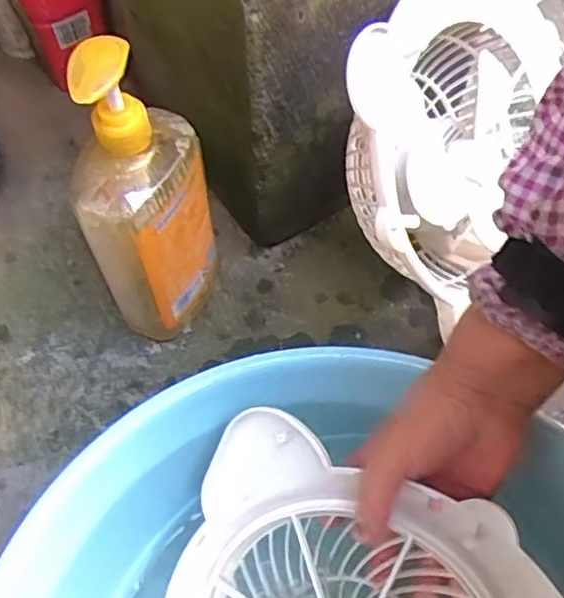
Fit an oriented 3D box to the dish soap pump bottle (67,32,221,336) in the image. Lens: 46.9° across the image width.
[{"bbox_3d":[-0.102,-0.068,0.499,0.057,0.279,0.104,24,61,15],"label":"dish soap pump bottle"}]

